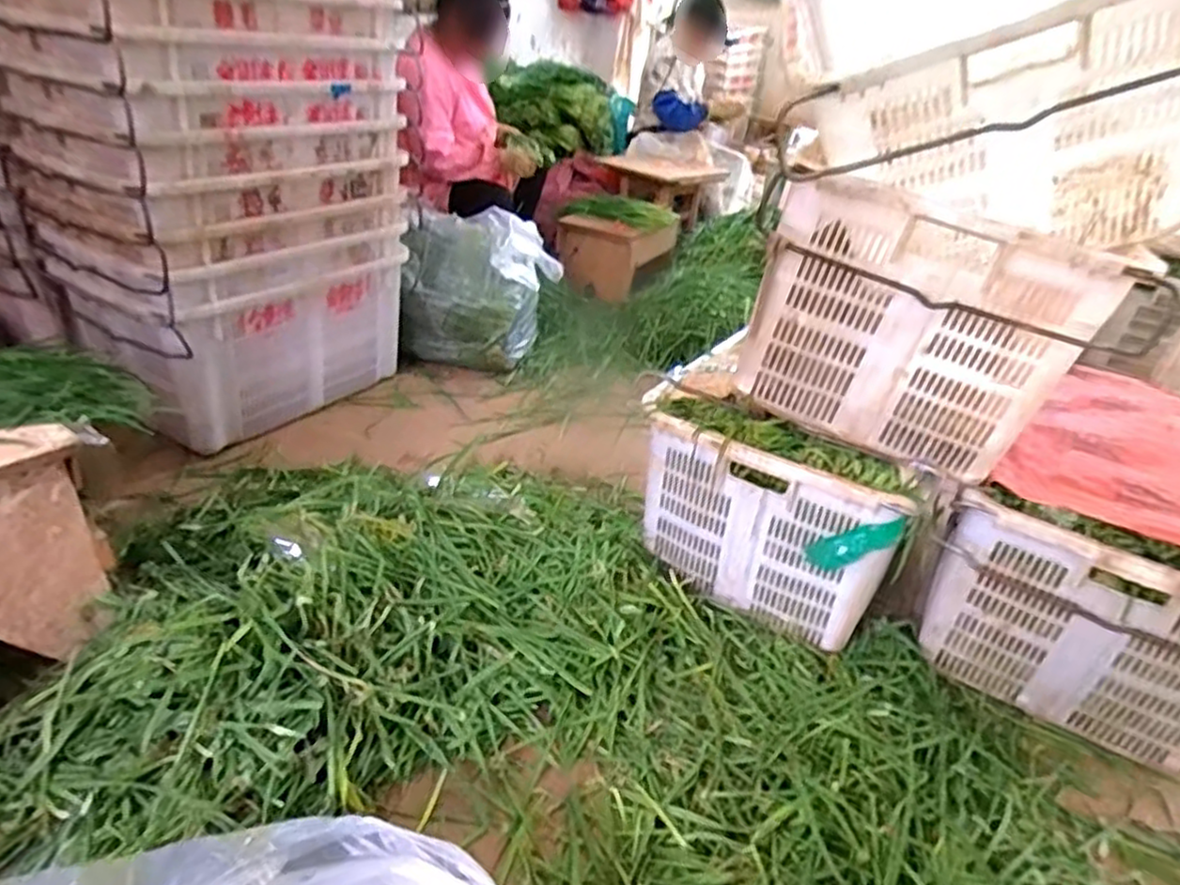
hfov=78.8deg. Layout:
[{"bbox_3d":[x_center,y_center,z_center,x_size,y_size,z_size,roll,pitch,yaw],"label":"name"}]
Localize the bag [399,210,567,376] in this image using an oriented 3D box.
[{"bbox_3d":[-0.275,-0.402,1.855,0.336,0.344,0.317,5,30,-1],"label":"bag"}]

